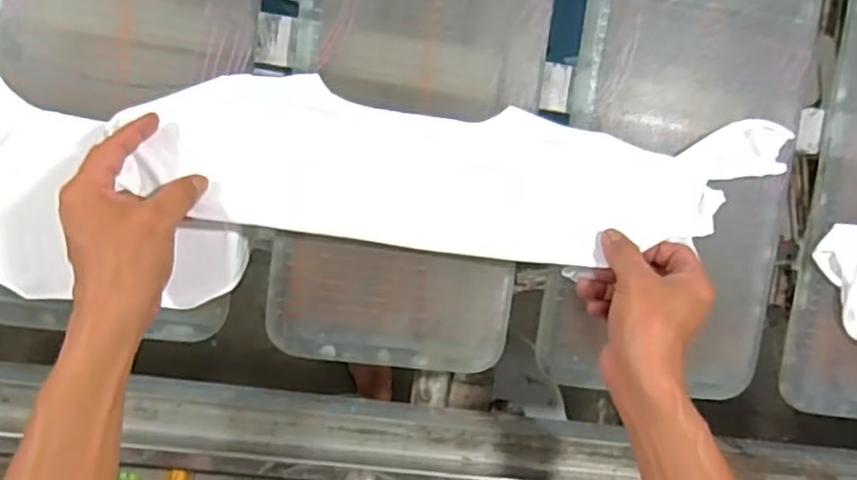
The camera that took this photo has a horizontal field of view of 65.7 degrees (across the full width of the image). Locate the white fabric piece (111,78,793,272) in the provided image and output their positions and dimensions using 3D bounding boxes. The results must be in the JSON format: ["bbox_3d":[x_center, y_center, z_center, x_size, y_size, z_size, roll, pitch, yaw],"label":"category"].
[{"bbox_3d":[0.036,-0.050,0.526,0.496,0.045,0.124,4,96,-5],"label":"white fabric piece"}]

